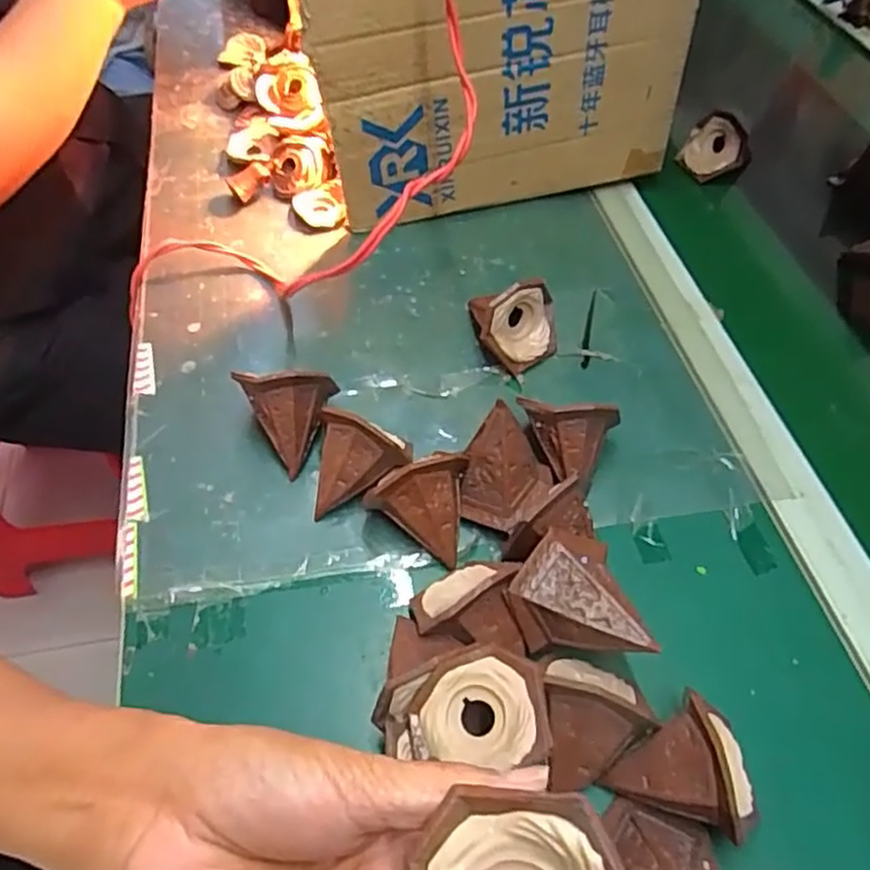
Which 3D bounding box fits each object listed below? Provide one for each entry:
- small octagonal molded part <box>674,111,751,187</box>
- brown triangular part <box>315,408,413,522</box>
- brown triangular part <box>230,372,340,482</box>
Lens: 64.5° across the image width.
[{"bbox_3d":[0.272,-0.279,0.670,0.063,0.047,0.044,21,55,13],"label":"small octagonal molded part"},{"bbox_3d":[-0.046,0.019,0.423,0.052,0.018,0.065,5,94,14],"label":"brown triangular part"},{"bbox_3d":[-0.093,-0.014,0.441,0.059,0.055,0.053,-8,54,-9],"label":"brown triangular part"}]

